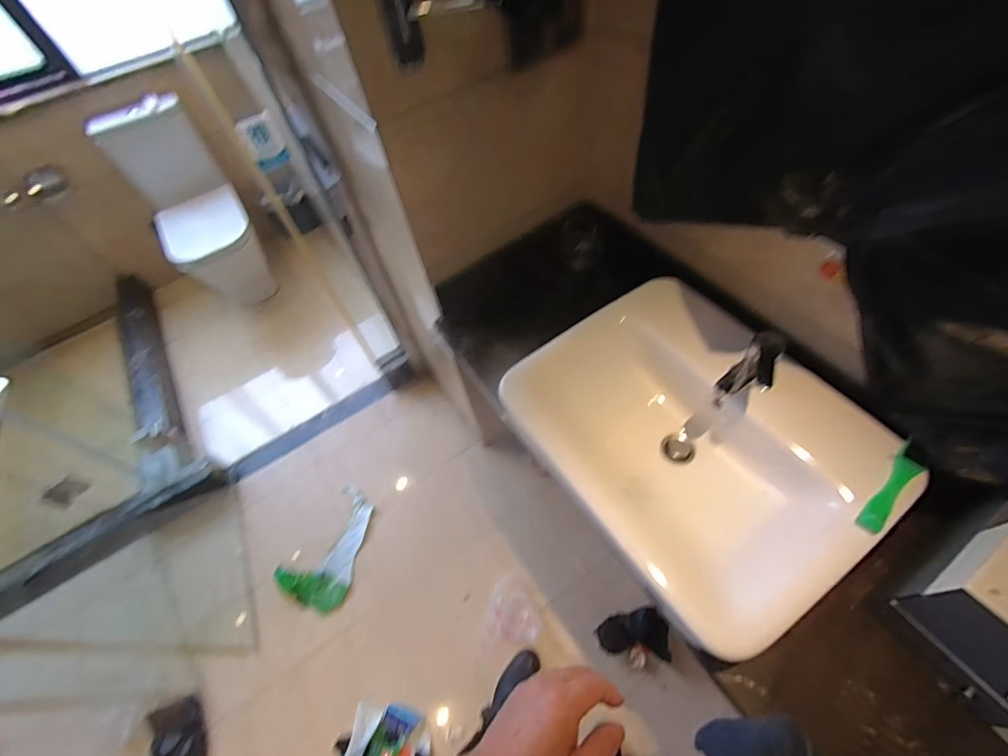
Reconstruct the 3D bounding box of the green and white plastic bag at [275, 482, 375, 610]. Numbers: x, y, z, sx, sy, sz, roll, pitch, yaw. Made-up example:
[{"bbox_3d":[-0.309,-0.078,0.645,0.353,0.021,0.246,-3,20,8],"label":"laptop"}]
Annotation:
[{"bbox_3d":[-0.609,0.615,1.569,0.262,0.032,0.401,21,62,20],"label":"green and white plastic bag"}]

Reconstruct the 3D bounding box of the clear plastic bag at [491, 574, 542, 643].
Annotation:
[{"bbox_3d":[0.036,0.700,1.313,0.145,0.018,0.176,-5,56,4],"label":"clear plastic bag"}]

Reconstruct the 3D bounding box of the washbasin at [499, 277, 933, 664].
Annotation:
[{"bbox_3d":[0.313,0.106,0.752,0.442,0.195,0.556,-32,58,-14],"label":"washbasin"}]

